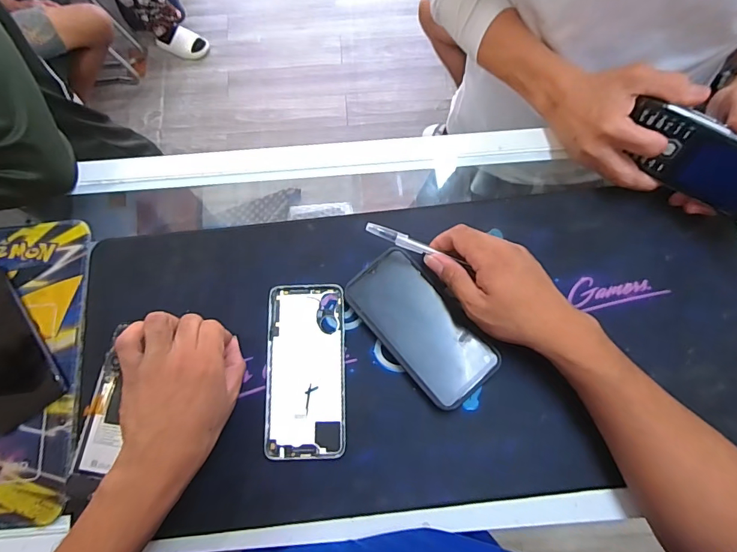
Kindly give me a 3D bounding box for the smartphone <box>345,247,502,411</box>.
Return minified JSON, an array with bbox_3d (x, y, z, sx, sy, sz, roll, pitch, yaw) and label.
[{"bbox_3d":[0.051,0.051,0.434,0.078,0.013,0.162,-40,78,-9],"label":"smartphone"}]

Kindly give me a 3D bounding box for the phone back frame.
[{"bbox_3d":[-0.062,0.091,0.428,0.077,0.009,0.168,-2,75,0],"label":"phone back frame"}]

